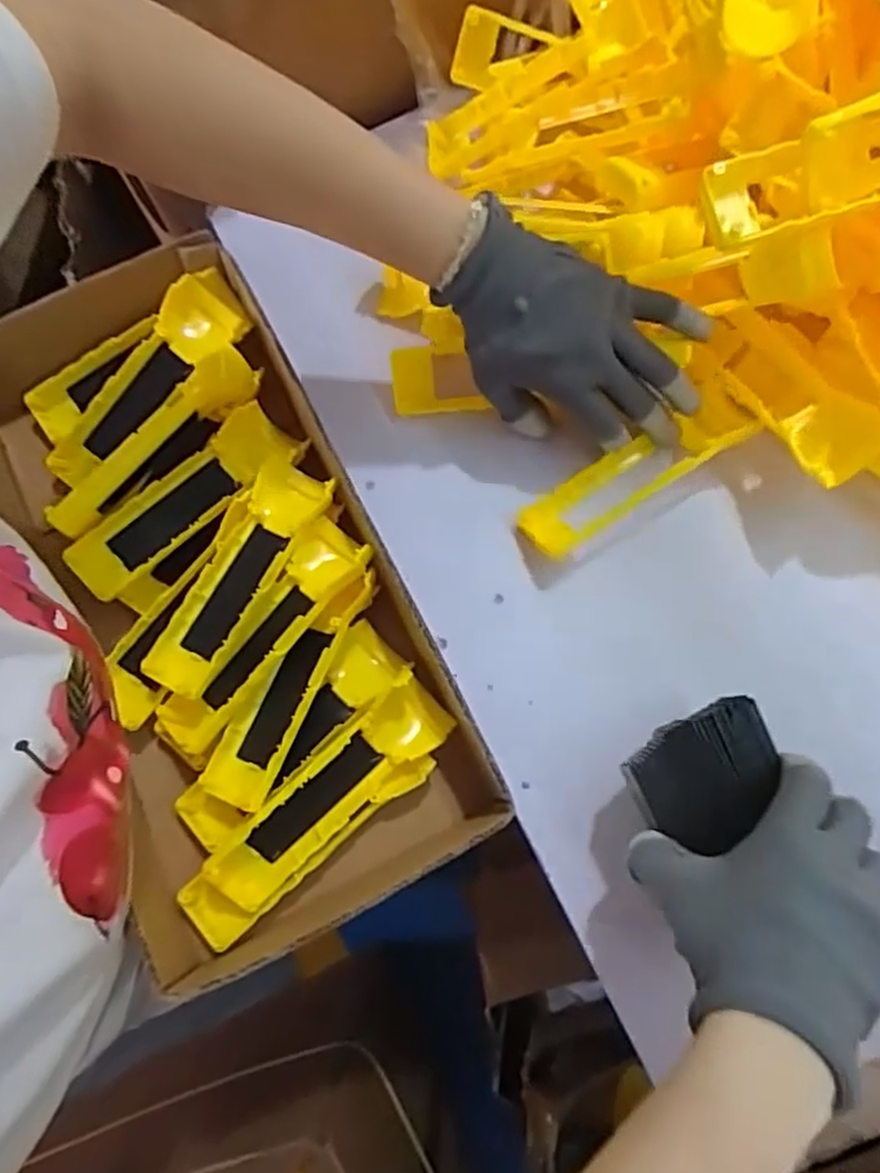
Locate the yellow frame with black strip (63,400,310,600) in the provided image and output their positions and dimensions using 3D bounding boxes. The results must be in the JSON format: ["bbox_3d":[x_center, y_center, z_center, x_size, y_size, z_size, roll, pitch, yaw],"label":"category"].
[{"bbox_3d":[-0.174,-0.062,0.486,0.166,0.028,0.059,-41,80,-7],"label":"yellow frame with black strip"}]

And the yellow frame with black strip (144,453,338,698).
[{"bbox_3d":[-0.129,-0.008,0.462,0.047,0.032,0.158,28,80,7],"label":"yellow frame with black strip"}]

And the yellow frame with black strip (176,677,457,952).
[{"bbox_3d":[-0.070,0.133,0.427,0.185,0.030,0.050,-43,80,-7],"label":"yellow frame with black strip"}]

